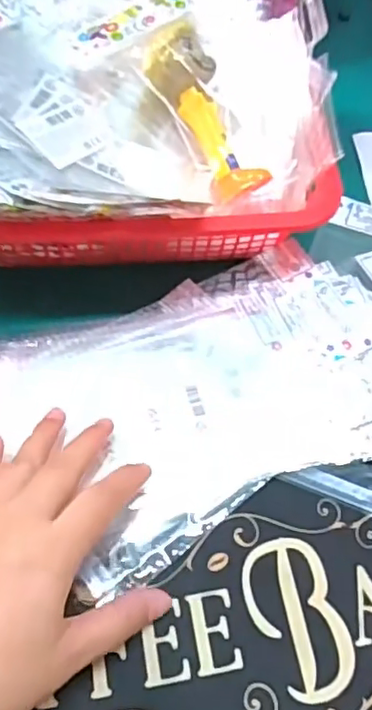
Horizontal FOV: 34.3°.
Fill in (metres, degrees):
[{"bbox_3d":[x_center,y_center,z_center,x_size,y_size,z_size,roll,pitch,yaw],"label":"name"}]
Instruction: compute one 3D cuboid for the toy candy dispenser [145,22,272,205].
[{"bbox_3d":[0.013,-0.162,0.403,0.046,0.028,0.118,-26,92,-17],"label":"toy candy dispenser"}]

